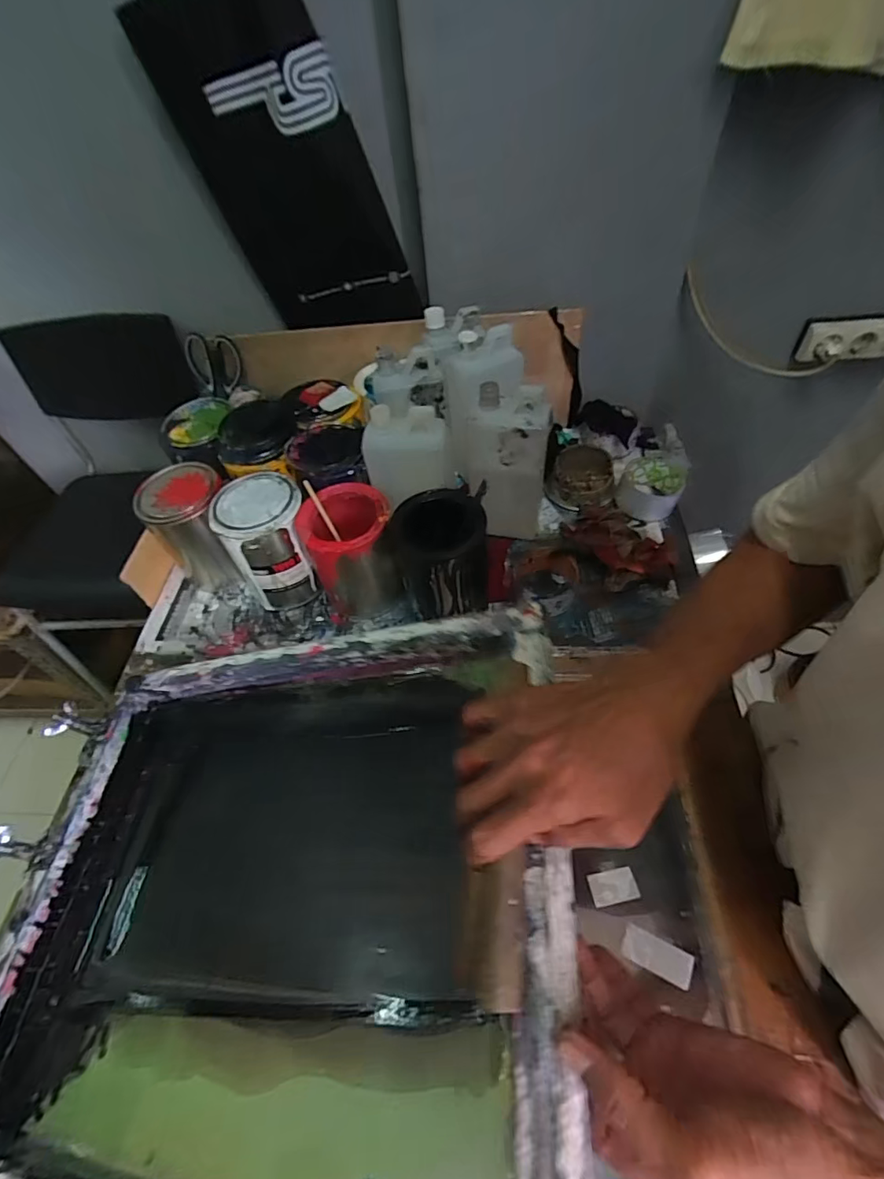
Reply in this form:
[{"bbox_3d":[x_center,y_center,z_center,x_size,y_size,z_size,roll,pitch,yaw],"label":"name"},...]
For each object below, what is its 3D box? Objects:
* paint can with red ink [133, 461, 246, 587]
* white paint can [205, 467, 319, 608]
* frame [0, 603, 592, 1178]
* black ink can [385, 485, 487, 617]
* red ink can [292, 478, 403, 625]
[{"bbox_3d":[-0.332,-0.081,0.692,0.103,0.155,0.096,-3,53,4],"label":"paint can with red ink"},{"bbox_3d":[-0.223,-0.061,0.666,0.104,0.152,0.110,-3,53,4],"label":"white paint can"},{"bbox_3d":[-0.144,0.224,0.395,0.476,0.054,0.386,-11,50,19],"label":"frame"},{"bbox_3d":[0.001,-0.033,0.629,0.111,0.139,0.113,-13,53,-4],"label":"black ink can"},{"bbox_3d":[-0.114,-0.044,0.647,0.109,0.146,0.106,-3,53,4],"label":"red ink can"}]

